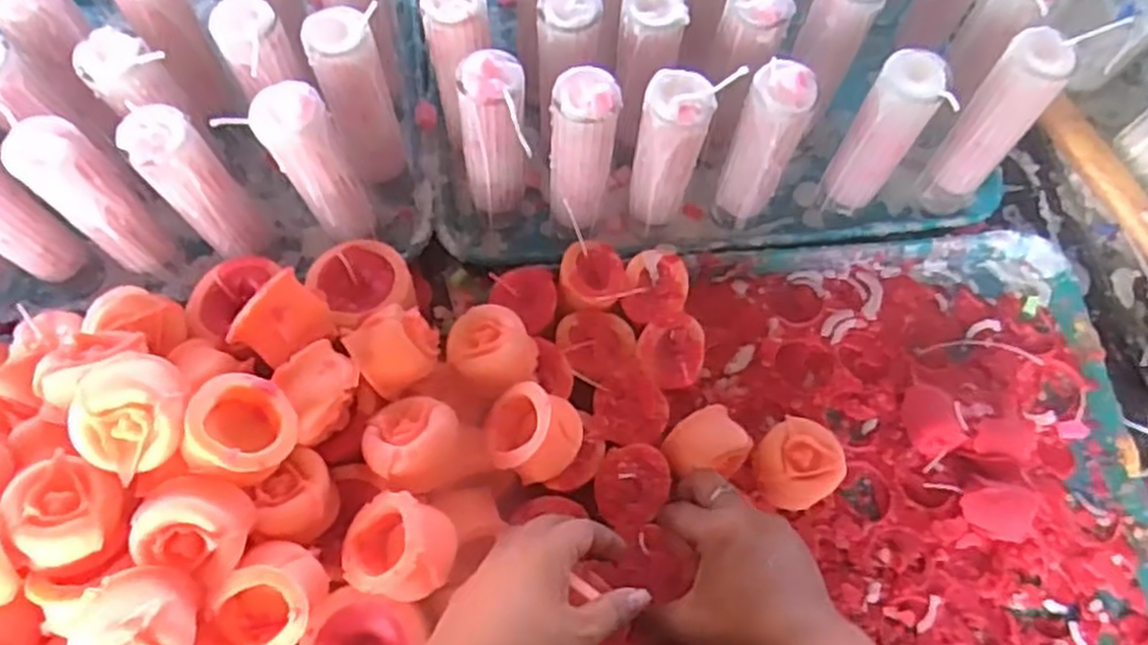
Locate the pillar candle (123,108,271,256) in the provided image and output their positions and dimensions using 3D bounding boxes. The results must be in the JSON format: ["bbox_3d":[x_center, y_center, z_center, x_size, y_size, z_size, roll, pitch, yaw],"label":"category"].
[{"bbox_3d":[-0.240,-0.085,0.514,0.040,0.161,0.041,1,69,-2],"label":"pillar candle"}]

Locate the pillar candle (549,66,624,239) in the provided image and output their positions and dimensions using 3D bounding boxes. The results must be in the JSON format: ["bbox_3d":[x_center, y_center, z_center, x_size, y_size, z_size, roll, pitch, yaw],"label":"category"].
[{"bbox_3d":[0.006,-0.106,0.530,0.044,0.152,0.047,4,69,0],"label":"pillar candle"}]

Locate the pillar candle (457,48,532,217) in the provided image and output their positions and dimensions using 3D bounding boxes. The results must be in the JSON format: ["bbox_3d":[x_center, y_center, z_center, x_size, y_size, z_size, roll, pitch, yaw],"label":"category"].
[{"bbox_3d":[-0.052,-0.118,0.529,0.045,0.150,0.040,2,69,-1],"label":"pillar candle"}]

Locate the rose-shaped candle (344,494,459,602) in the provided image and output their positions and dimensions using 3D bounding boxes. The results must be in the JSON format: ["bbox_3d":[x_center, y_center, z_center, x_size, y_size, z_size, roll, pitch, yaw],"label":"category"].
[{"bbox_3d":[-0.095,0.126,0.436,0.058,0.034,0.053,5,69,36],"label":"rose-shaped candle"}]

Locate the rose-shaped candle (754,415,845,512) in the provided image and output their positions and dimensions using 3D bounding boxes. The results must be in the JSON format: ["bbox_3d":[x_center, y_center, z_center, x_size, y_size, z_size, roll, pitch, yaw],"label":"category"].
[{"bbox_3d":[0.150,0.096,0.529,0.056,0.034,0.056,1,69,-2],"label":"rose-shaped candle"}]

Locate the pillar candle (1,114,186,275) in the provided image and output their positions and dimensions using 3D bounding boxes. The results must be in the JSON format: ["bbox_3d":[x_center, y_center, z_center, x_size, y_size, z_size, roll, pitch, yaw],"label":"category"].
[{"bbox_3d":[-0.302,-0.075,0.501,0.031,0.149,0.040,42,73,13],"label":"pillar candle"}]

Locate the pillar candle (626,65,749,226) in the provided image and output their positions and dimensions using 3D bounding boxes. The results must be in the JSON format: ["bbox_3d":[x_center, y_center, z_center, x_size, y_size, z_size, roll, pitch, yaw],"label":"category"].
[{"bbox_3d":[0.065,-0.112,0.526,0.048,0.133,0.047,23,70,7],"label":"pillar candle"}]

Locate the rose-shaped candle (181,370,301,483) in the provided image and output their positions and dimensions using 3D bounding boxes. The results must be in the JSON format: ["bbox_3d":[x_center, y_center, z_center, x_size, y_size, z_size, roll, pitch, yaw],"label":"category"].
[{"bbox_3d":[-0.186,0.061,0.432,0.057,0.049,0.056,45,47,1],"label":"rose-shaped candle"}]

